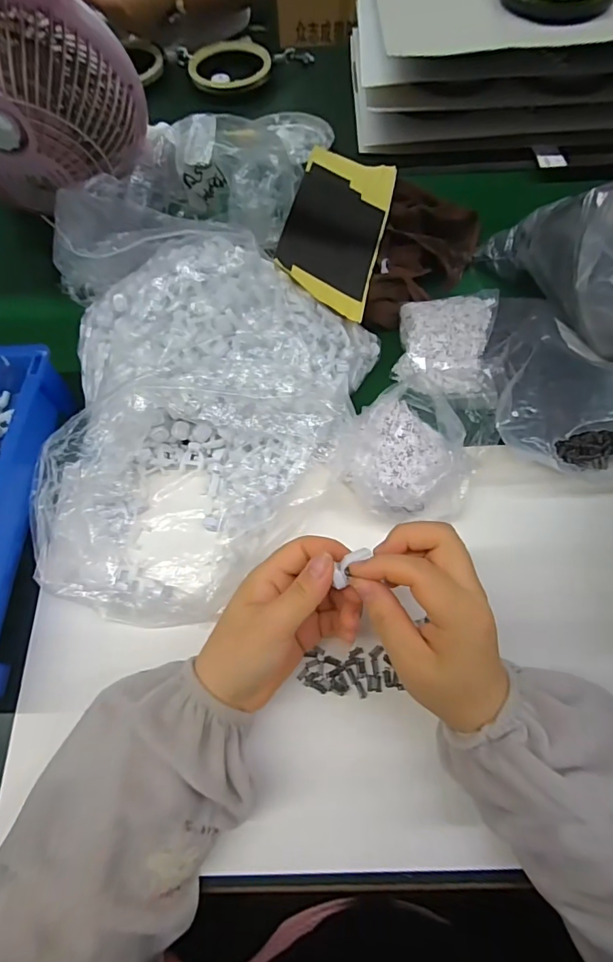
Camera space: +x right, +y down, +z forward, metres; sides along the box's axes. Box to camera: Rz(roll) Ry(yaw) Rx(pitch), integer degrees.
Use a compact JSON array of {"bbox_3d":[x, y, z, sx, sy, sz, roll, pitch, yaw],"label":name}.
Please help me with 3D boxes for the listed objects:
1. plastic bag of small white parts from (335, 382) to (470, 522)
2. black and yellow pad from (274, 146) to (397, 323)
[{"bbox_3d":[0.078,-0.027,0.380,0.101,0.039,0.122,-12,66,-3],"label":"plastic bag of small white parts"},{"bbox_3d":[0.033,-0.262,0.454,0.098,0.012,0.208,19,68,-13],"label":"black and yellow pad"}]

